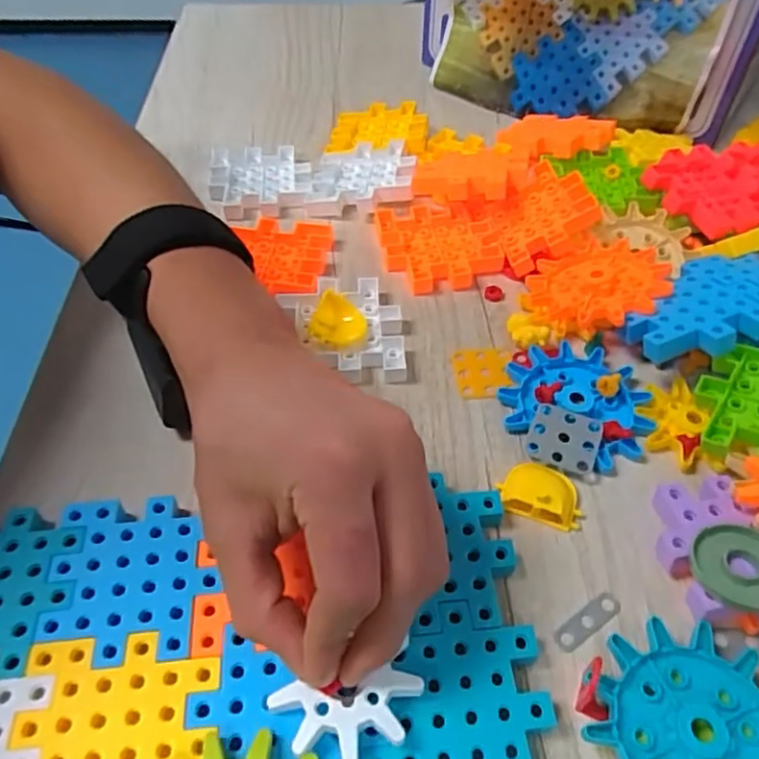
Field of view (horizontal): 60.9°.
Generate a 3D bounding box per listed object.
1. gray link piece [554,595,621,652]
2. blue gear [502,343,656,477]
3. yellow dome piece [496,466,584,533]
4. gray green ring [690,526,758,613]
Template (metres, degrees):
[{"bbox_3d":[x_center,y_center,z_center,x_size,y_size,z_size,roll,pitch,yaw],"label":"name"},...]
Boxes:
[{"bbox_3d":[0.086,0.099,0.264,0.034,0.004,0.009,-27,56,-22],"label":"gray link piece"},{"bbox_3d":[0.102,0.009,0.331,0.072,0.010,0.066,1,50,-1],"label":"blue gear"},{"bbox_3d":[0.075,0.050,0.296,0.037,0.013,0.028,16,51,12],"label":"yellow dome piece"},{"bbox_3d":[0.144,0.073,0.255,0.035,0.006,0.037,1,50,-1],"label":"gray green ring"}]

